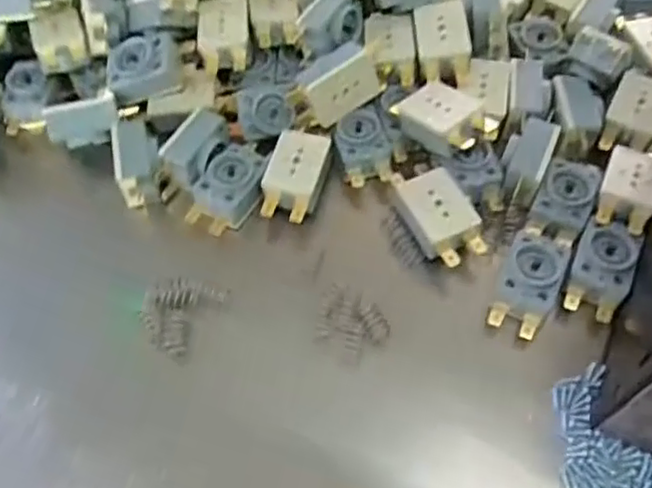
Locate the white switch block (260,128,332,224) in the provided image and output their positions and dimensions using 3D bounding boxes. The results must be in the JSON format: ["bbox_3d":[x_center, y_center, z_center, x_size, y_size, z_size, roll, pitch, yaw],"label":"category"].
[{"bbox_3d":[-0.016,-0.034,0.331,0.027,0.014,0.049,13,62,11],"label":"white switch block"}]

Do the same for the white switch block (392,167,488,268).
[{"bbox_3d":[0.055,-0.015,0.317,0.031,0.014,0.053,-19,61,-7],"label":"white switch block"}]

